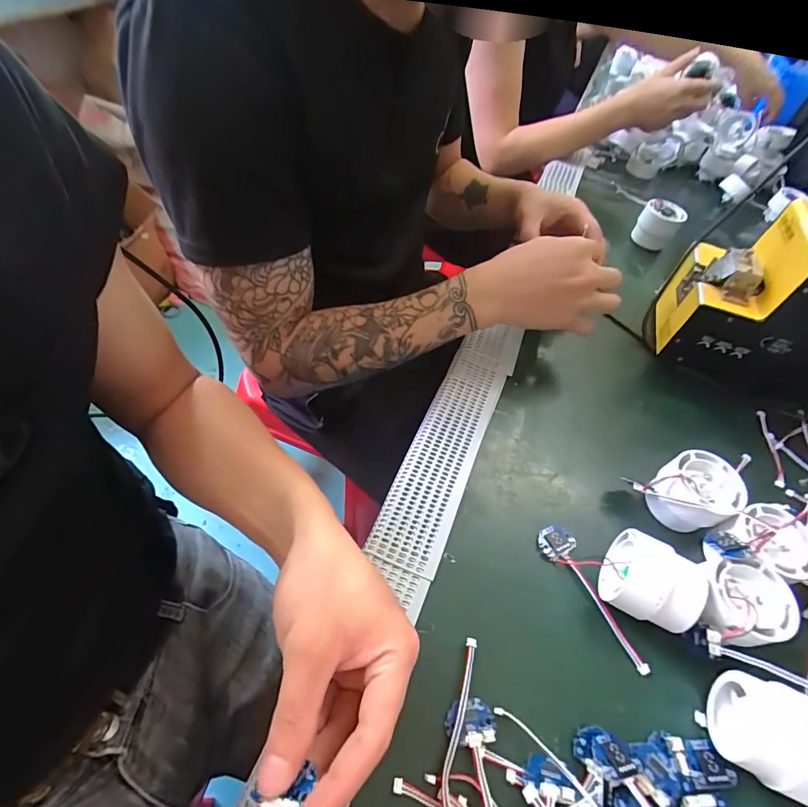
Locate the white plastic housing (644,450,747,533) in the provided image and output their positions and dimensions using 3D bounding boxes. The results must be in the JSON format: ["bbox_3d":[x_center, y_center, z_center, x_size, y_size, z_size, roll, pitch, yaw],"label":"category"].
[{"bbox_3d":[0.233,0.073,0.343,0.058,0.044,0.053,3,53,-4],"label":"white plastic housing"}]

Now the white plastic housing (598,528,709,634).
[{"bbox_3d":[0.173,0.126,0.300,0.052,0.048,0.052,25,54,13],"label":"white plastic housing"}]

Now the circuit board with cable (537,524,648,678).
[{"bbox_3d":[0.144,0.137,0.314,0.030,0.011,0.108,-26,59,-23],"label":"circuit board with cable"}]

